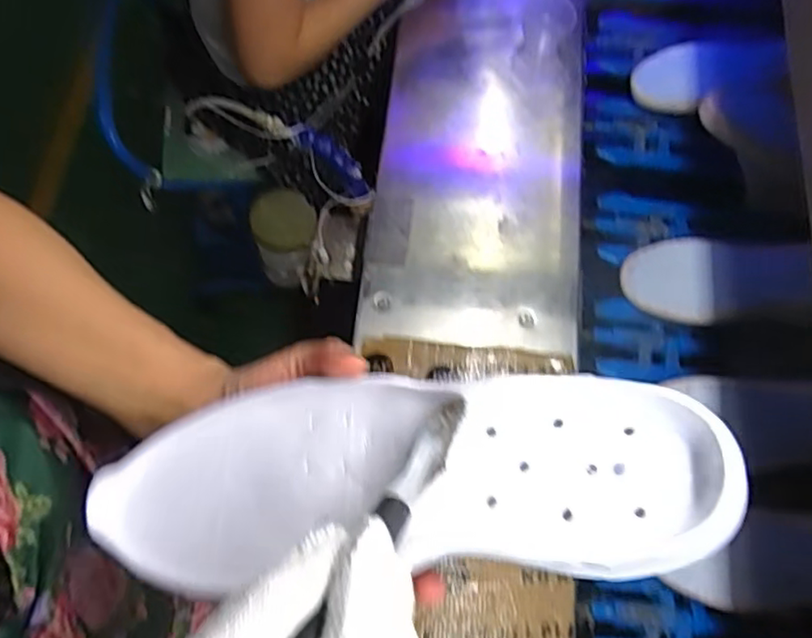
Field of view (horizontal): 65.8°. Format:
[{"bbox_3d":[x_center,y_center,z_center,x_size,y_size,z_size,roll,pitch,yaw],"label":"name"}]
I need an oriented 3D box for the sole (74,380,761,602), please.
[{"bbox_3d":[-0.004,0.066,0.269,0.262,0.039,0.083,-4,68,9],"label":"sole"}]

